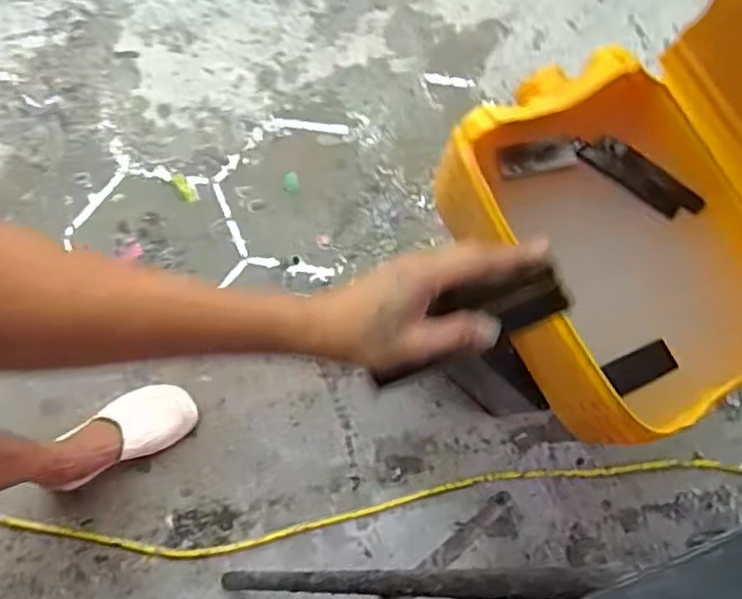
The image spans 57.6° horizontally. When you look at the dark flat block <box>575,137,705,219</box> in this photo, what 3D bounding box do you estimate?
[{"bbox_3d":[0.307,-0.139,0.769,0.147,0.021,0.037,33,78,5],"label":"dark flat block"}]

